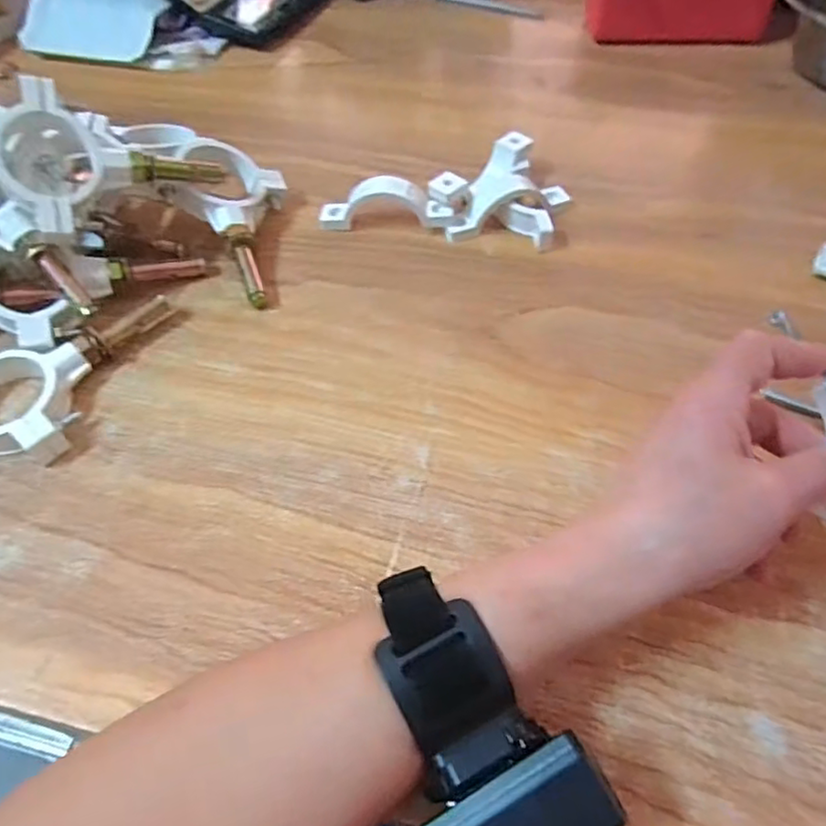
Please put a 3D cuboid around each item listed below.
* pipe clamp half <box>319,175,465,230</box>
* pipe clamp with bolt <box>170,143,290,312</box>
[{"bbox_3d":[-0.015,-0.136,0.420,0.092,0.031,0.020,7,54,8],"label":"pipe clamp half"},{"bbox_3d":[-0.113,-0.124,0.409,0.065,0.030,0.133,-12,65,-7],"label":"pipe clamp with bolt"}]

